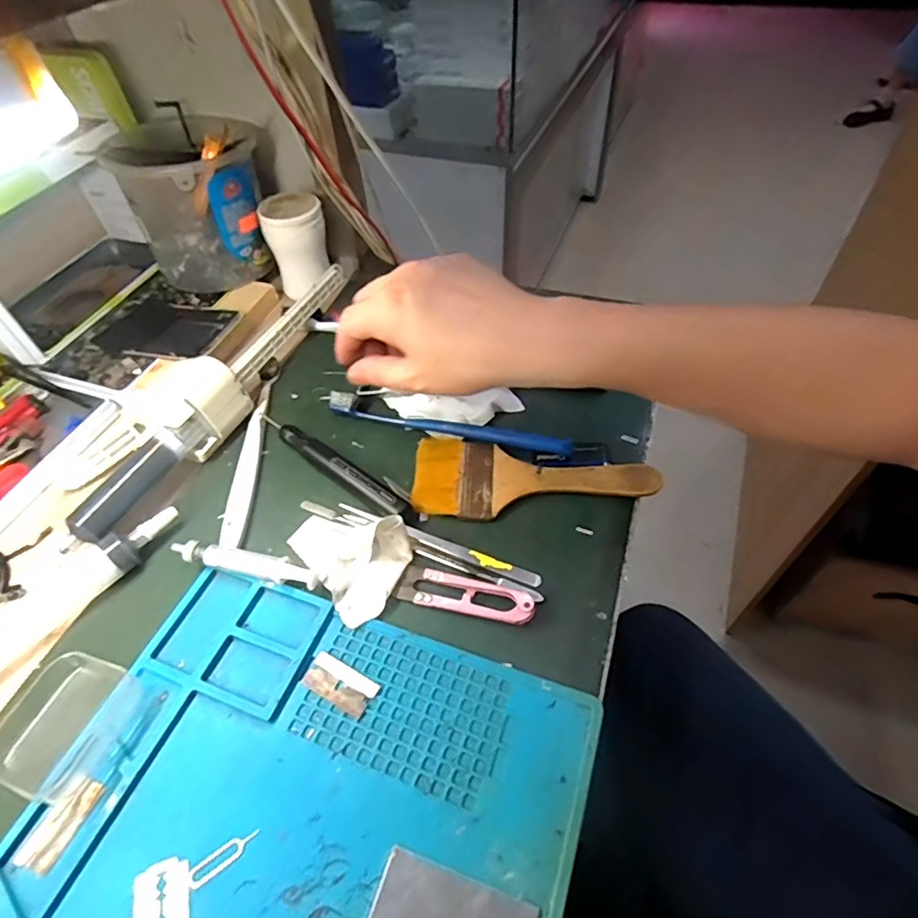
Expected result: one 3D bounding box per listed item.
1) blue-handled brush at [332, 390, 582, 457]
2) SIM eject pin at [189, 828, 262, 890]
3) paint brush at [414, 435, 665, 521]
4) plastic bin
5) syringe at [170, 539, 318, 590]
[{"bbox_3d":[-0.009,-0.027,0.405,0.186,0.009,0.014,12,52,12],"label":"blue-handled brush"},{"bbox_3d":[-0.107,0.181,0.251,0.033,0.004,0.009,-30,50,-20],"label":"SIM eject pin"},{"bbox_3d":[0.049,0.014,0.372,0.162,0.009,0.063,4,51,6],"label":"paint brush"},{"bbox_3d":[-0.233,-0.236,0.506,0.116,0.118,0.116,-9,51,-4],"label":"plastic bin"},{"bbox_3d":[-0.131,0.065,0.337,0.091,0.013,0.018,7,51,9],"label":"syringe"}]

